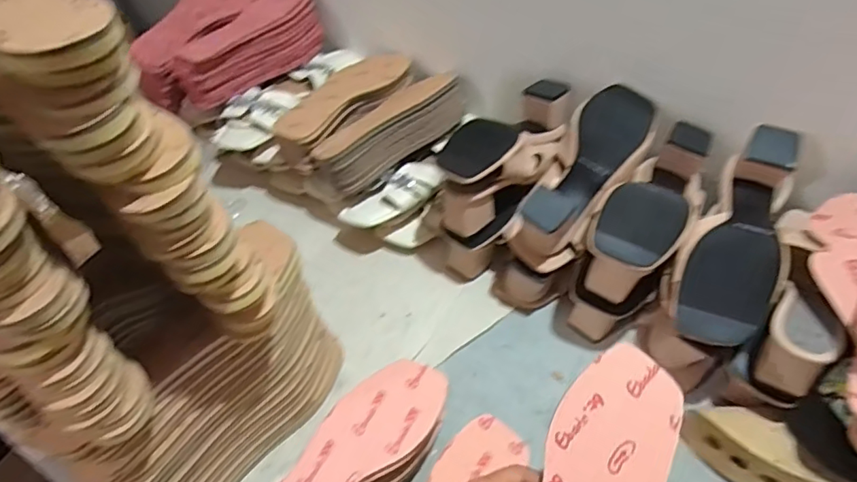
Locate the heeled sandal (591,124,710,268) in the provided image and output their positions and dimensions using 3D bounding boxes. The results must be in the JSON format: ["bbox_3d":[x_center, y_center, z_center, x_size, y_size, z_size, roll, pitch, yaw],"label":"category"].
[{"bbox_3d":[0.260,-0.041,0.606,0.085,0.069,0.233,30,58,25],"label":"heeled sandal"}]

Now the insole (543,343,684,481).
[{"bbox_3d":[0.110,0.195,0.388,0.080,0.006,0.241,24,81,15],"label":"insole"}]

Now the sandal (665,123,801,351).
[{"bbox_3d":[0.325,-0.003,0.564,0.094,0.070,0.242,23,71,21],"label":"sandal"}]

